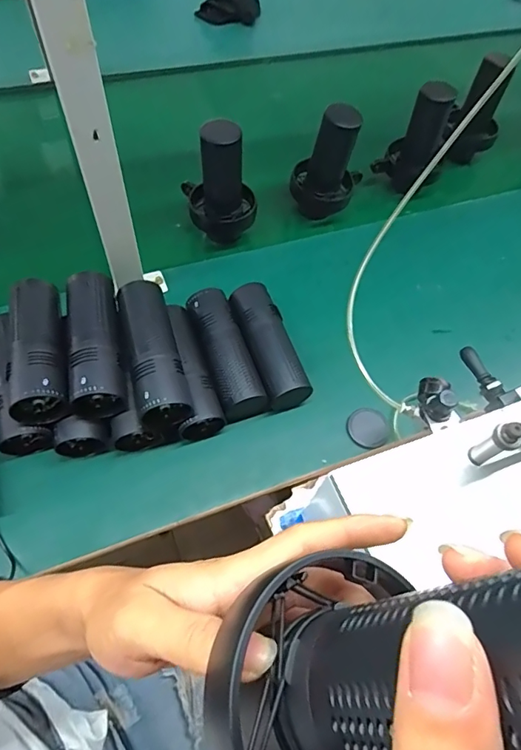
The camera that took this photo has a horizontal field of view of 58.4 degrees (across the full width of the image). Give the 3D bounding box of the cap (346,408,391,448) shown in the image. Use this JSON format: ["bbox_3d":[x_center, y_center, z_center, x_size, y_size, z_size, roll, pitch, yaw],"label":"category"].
[{"bbox_3d":[0.132,0.065,0.566,0.046,0.010,0.049,-31,69,-21],"label":"cap"}]

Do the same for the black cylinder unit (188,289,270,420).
[{"bbox_3d":[-0.045,-0.024,0.579,0.055,0.067,0.165,-16,64,-15],"label":"black cylinder unit"}]

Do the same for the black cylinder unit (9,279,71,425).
[{"bbox_3d":[-0.240,-0.033,0.505,0.061,0.047,0.161,-12,63,-13],"label":"black cylinder unit"}]

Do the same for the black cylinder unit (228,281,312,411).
[{"bbox_3d":[0.007,-0.036,0.594,0.058,0.063,0.162,-17,64,-15],"label":"black cylinder unit"}]

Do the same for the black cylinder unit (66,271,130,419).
[{"bbox_3d":[-0.183,-0.040,0.514,0.058,0.049,0.165,-7,62,-10],"label":"black cylinder unit"}]

